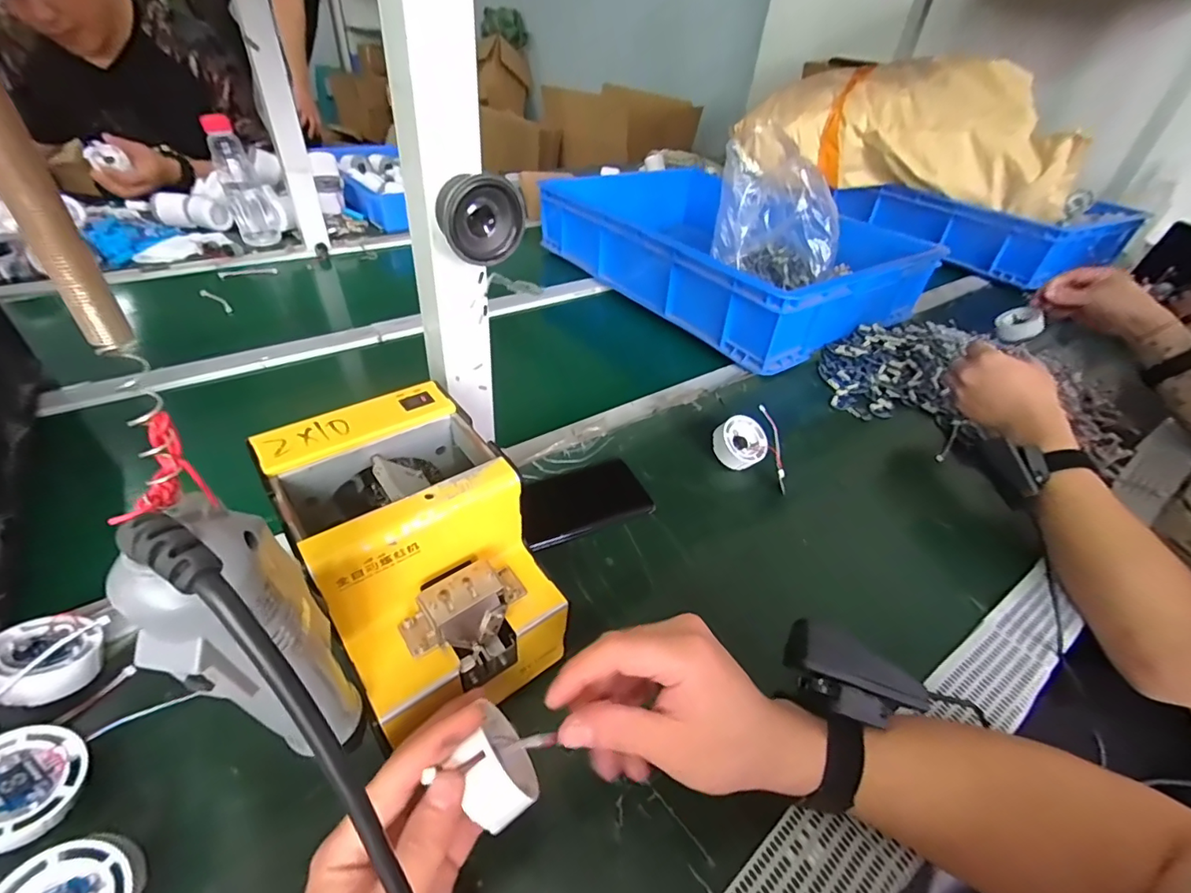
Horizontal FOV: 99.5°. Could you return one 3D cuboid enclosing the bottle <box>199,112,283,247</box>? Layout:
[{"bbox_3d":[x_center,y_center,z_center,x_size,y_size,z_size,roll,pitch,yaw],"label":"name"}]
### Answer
[{"bbox_3d":[-0.624,-0.469,0.894,0.066,0.196,0.069,-17,46,-25],"label":"bottle"}]

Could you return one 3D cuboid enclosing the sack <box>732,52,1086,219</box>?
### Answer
[{"bbox_3d":[0.688,-0.702,1.117,0.689,0.248,0.222,22,43,18],"label":"sack"}]

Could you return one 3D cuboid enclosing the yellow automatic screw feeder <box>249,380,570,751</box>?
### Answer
[{"bbox_3d":[-0.116,0.068,0.331,0.119,0.121,0.173,-25,49,-31],"label":"yellow automatic screw feeder"}]

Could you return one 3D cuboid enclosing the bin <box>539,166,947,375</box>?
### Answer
[{"bbox_3d":[0.242,-0.370,0.933,0.477,0.130,0.607,-24,49,-30],"label":"bin"}]

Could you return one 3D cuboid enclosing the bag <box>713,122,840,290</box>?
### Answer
[{"bbox_3d":[0.271,-0.329,0.771,0.157,0.176,0.165,3,40,-4],"label":"bag"}]

